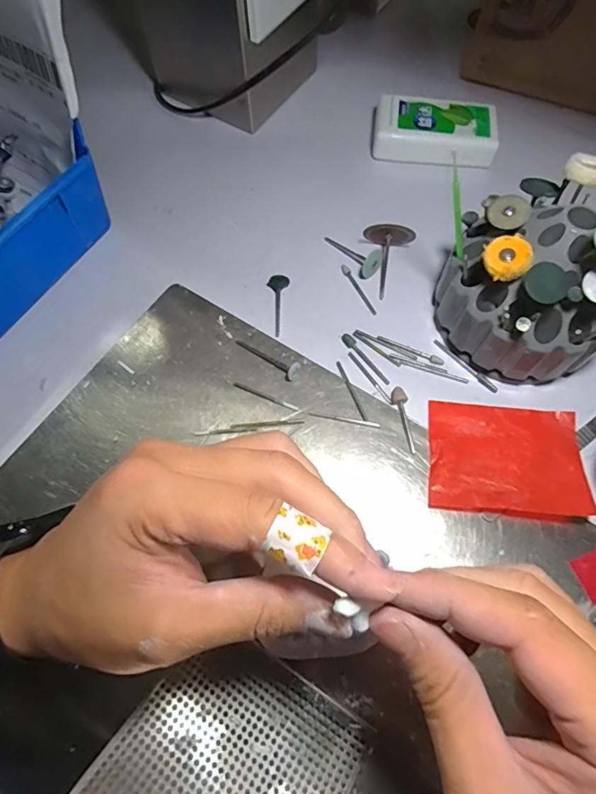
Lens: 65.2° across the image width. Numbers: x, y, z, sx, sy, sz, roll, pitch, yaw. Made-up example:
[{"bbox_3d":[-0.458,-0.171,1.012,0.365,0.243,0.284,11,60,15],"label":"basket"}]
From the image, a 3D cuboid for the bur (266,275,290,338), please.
[{"bbox_3d":[-0.012,-0.061,0.310,0.014,0.010,0.041,-2,67,-1],"label":"bur"}]

